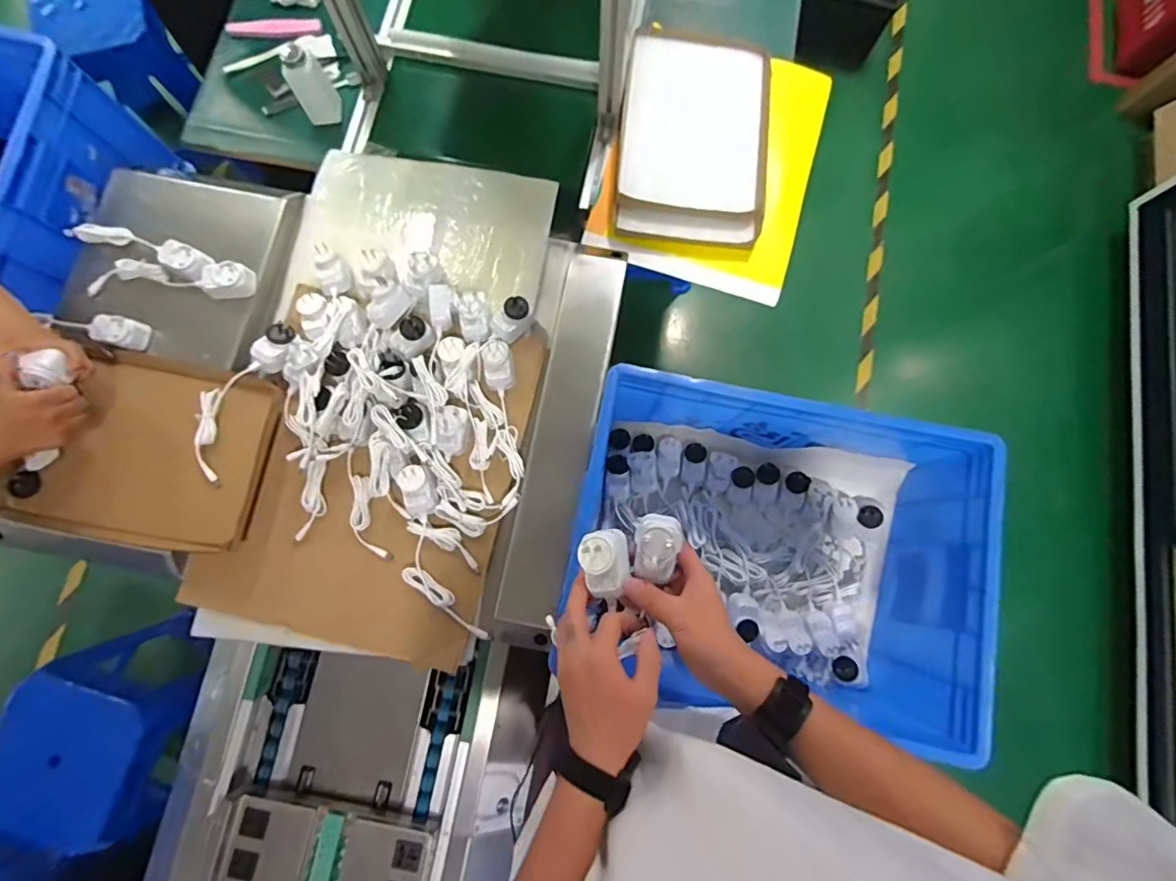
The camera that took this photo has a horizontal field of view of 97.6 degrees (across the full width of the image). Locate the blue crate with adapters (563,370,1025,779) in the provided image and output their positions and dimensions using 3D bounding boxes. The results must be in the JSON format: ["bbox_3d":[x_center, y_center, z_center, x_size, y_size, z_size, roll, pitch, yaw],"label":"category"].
[{"bbox_3d":[0.266,0.154,0.779,0.518,0.257,0.419,14,80,2],"label":"blue crate with adapters"}]

